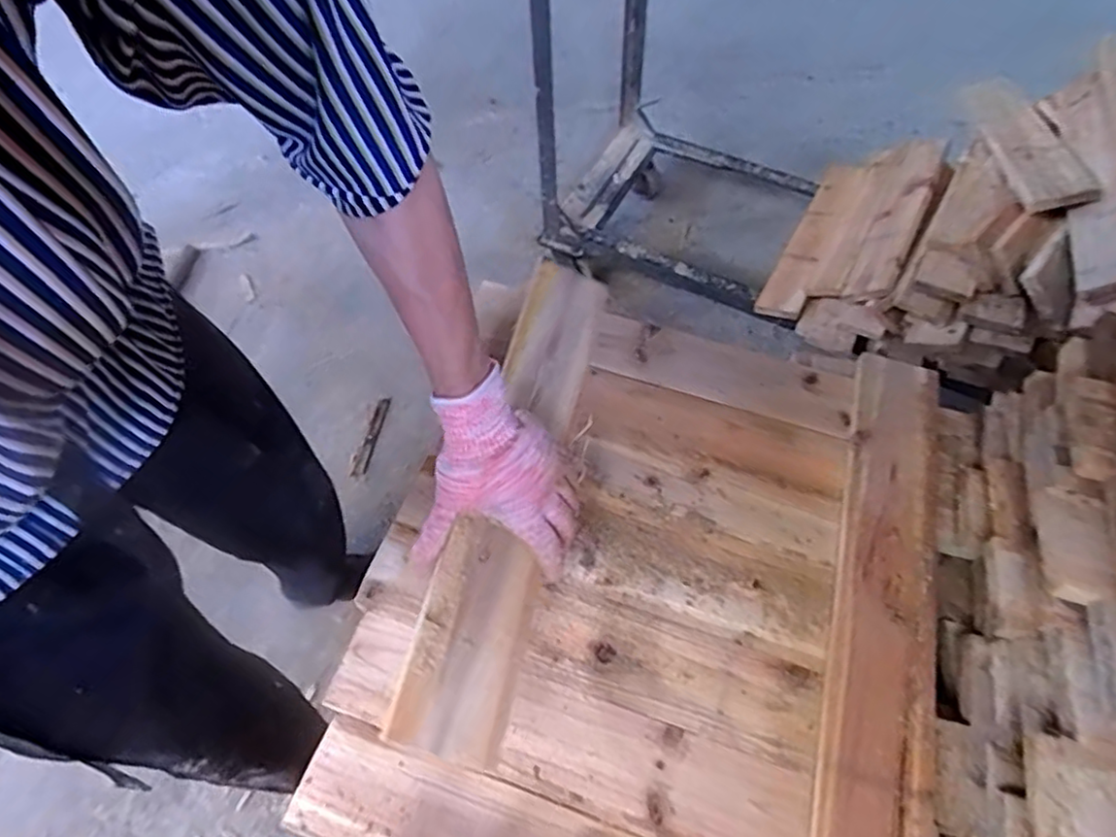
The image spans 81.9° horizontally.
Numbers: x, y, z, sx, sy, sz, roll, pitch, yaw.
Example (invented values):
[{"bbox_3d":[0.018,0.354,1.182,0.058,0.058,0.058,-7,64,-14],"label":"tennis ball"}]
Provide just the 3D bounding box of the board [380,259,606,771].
[{"bbox_3d":[-0.033,0.036,0.570,0.077,0.019,0.473,20,53,-8],"label":"board"}]

